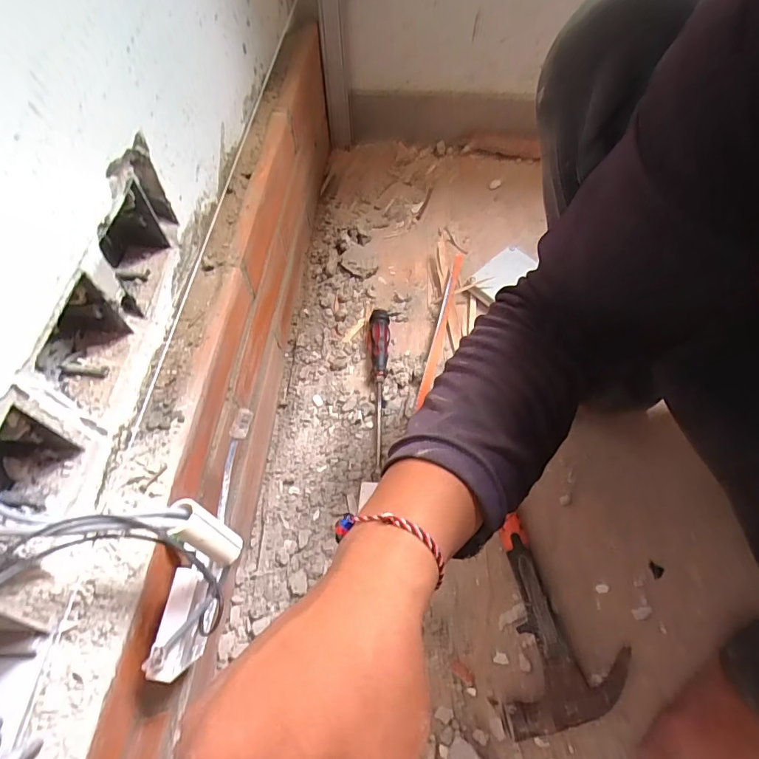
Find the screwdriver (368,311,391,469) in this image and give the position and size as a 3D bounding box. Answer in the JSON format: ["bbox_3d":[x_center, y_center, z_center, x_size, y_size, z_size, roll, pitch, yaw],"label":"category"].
[{"bbox_3d":[0.000,0.001,0.579,0.027,0.027,0.207,0,61,0],"label":"screwdriver"}]

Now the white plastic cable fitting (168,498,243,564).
[{"bbox_3d":[-0.103,0.092,0.271,0.014,0.051,0.019,16,57,47],"label":"white plastic cable fitting"}]

